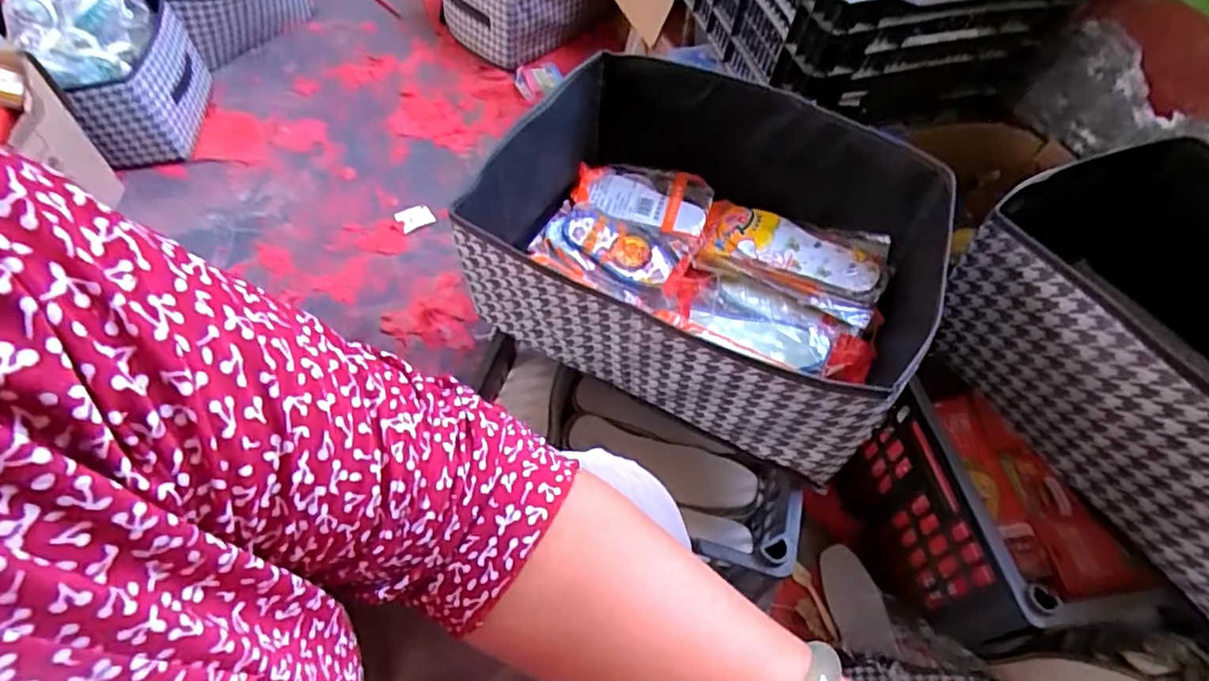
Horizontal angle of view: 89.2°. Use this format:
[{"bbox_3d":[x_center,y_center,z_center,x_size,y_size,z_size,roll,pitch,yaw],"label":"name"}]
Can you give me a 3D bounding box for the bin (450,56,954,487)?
[{"bbox_3d":[0.100,-0.095,0.626,0.404,0.167,0.338,25,56,14],"label":"bin"}]

